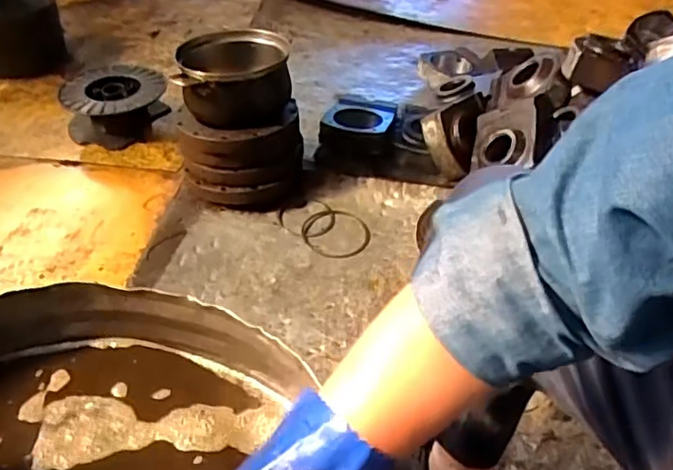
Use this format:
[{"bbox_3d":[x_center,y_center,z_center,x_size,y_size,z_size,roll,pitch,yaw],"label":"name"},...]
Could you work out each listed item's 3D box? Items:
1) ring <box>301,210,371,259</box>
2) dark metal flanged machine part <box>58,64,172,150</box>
[{"bbox_3d":[0.000,0.000,1.161,0.130,0.006,0.122,4,52,0],"label":"ring"},{"bbox_3d":[-0.497,-0.285,1.396,0.221,0.119,0.243,-16,44,-20],"label":"dark metal flanged machine part"}]

